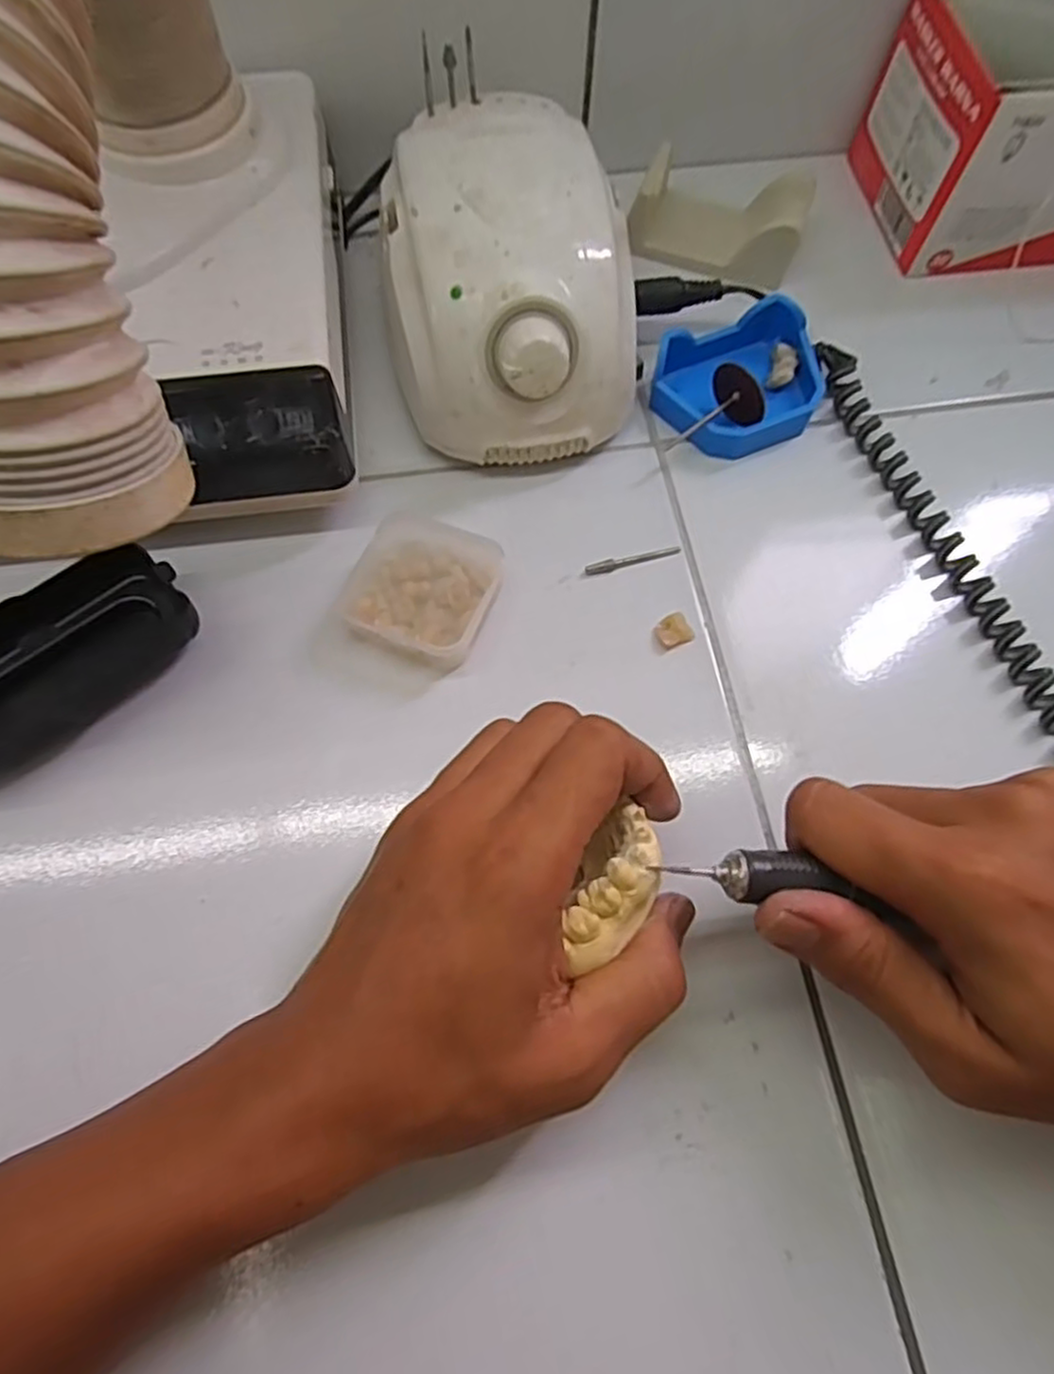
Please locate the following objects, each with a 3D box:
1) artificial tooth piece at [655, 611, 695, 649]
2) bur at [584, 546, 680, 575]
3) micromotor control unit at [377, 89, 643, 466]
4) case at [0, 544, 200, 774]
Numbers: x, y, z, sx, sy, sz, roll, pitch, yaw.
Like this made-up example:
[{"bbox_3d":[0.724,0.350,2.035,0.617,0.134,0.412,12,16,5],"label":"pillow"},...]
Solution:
[{"bbox_3d":[0.062,-0.024,0.308,0.015,0.007,0.013,-23,70,-11],"label":"artificial tooth piece"},{"bbox_3d":[0.047,-0.056,0.322,0.043,0.005,0.005,-15,71,-7],"label":"bur"},{"bbox_3d":[-0.006,-0.177,0.322,0.112,0.073,0.139,-14,68,-8],"label":"micromotor control unit"},{"bbox_3d":[-0.188,-0.011,0.286,0.109,0.024,0.053,-41,74,-17],"label":"case"}]

